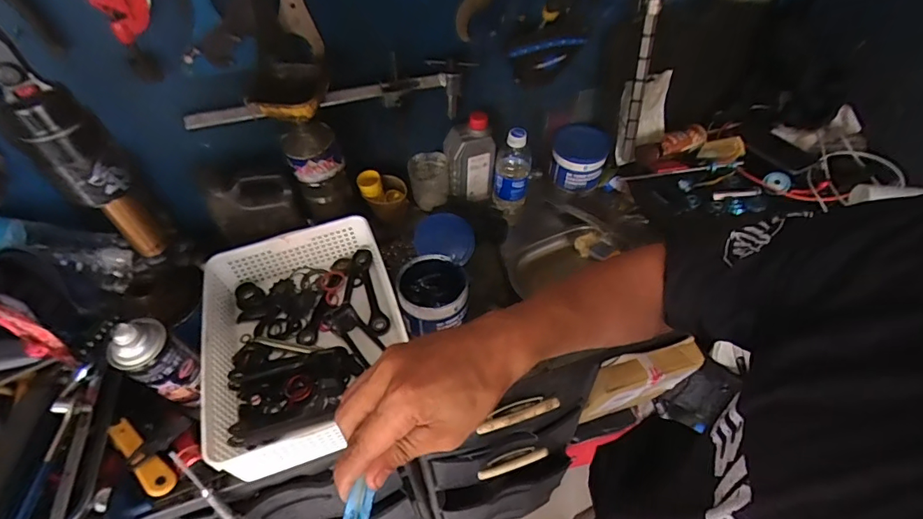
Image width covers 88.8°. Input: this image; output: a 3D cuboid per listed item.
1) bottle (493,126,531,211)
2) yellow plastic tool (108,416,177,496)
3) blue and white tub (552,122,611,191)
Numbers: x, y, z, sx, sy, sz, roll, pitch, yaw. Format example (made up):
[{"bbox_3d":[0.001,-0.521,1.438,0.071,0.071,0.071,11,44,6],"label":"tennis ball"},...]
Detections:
[{"bbox_3d":[0.090,-0.160,0.834,0.065,0.157,0.056,3,50,4],"label":"bottle"},{"bbox_3d":[-0.395,0.241,0.580,0.120,0.017,0.030,33,58,25],"label":"yellow plastic tool"},{"bbox_3d":[0.228,-0.198,0.913,0.102,0.096,0.116,15,52,13],"label":"blue and white tub"}]

